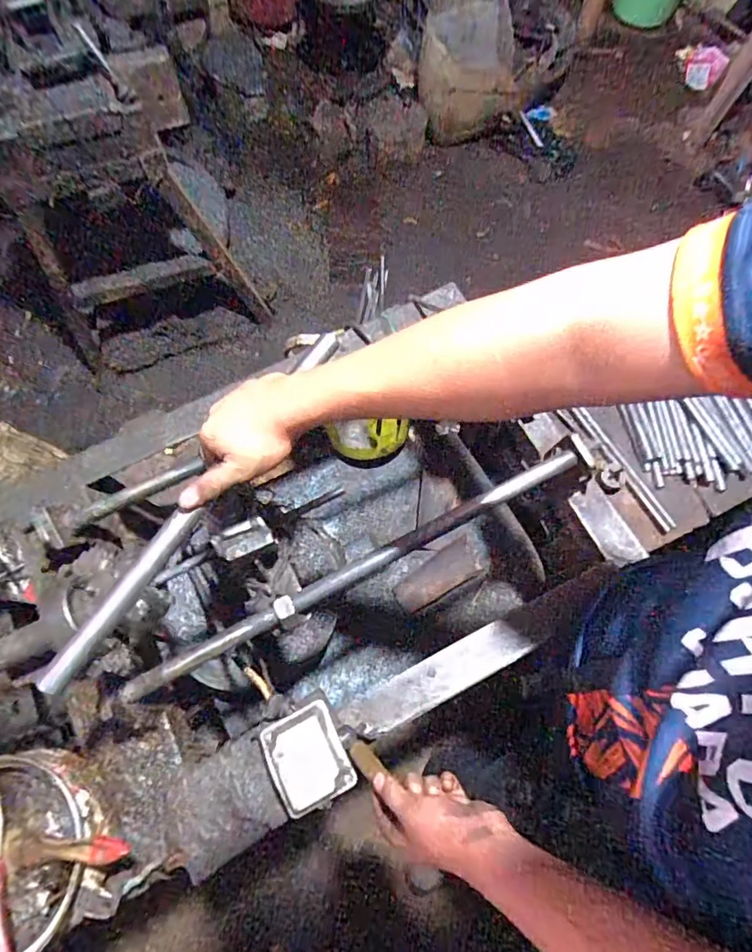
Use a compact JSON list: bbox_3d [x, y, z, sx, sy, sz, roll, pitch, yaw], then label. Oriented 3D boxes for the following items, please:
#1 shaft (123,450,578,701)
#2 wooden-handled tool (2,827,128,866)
[{"bbox_3d":[-0.012,0.098,0.535,0.532,0.020,0.022,-27,73,-8],"label":"shaft"},{"bbox_3d":[-0.286,0.339,0.447,0.145,0.018,0.024,-13,70,20],"label":"wooden-handled tool"}]

